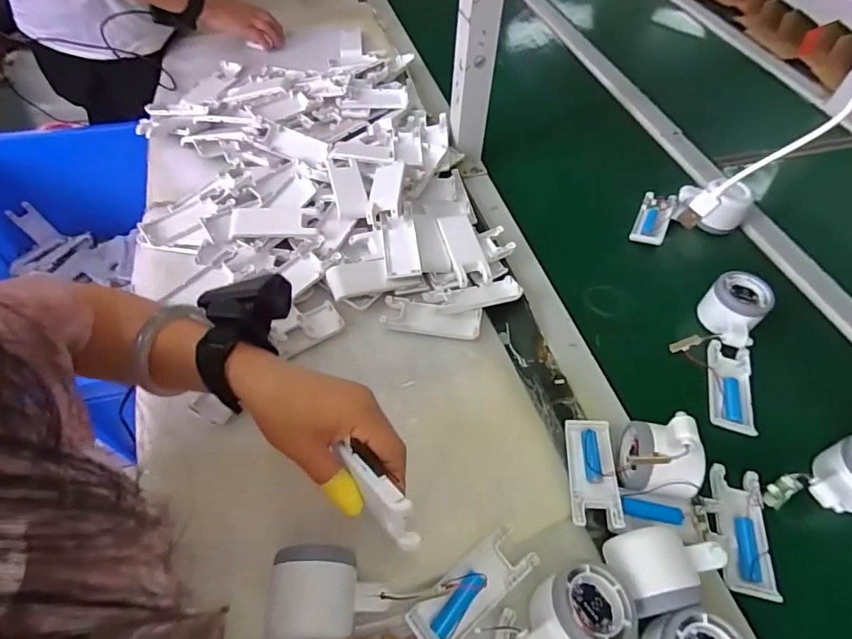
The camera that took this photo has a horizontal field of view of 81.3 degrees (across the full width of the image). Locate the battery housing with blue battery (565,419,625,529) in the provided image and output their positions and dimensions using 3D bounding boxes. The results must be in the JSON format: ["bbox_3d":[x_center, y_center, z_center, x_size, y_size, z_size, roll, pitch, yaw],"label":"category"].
[{"bbox_3d":[0.145,0.130,0.431,0.040,0.020,0.102,8,42,4],"label":"battery housing with blue battery"}]

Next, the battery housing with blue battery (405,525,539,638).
[{"bbox_3d":[0.035,0.203,0.375,0.101,0.023,0.038,-32,61,-24],"label":"battery housing with blue battery"}]

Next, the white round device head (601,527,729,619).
[{"bbox_3d":[0.181,0.187,0.374,0.084,0.047,0.058,-7,54,-8],"label":"white round device head"}]

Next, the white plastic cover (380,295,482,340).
[{"bbox_3d":[0.006,-0.002,0.529,0.102,0.012,0.038,9,53,4],"label":"white plastic cover"}]

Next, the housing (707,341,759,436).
[{"bbox_3d":[0.313,0.071,0.509,0.045,0.012,0.098,14,54,7],"label":"housing"}]

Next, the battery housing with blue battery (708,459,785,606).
[{"bbox_3d":[0.267,0.175,0.417,0.041,0.012,0.103,12,53,6],"label":"battery housing with blue battery"}]

